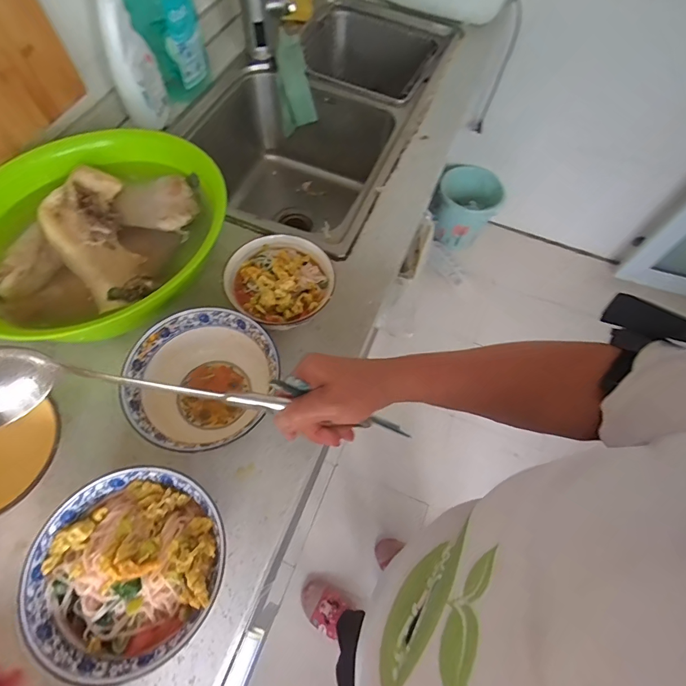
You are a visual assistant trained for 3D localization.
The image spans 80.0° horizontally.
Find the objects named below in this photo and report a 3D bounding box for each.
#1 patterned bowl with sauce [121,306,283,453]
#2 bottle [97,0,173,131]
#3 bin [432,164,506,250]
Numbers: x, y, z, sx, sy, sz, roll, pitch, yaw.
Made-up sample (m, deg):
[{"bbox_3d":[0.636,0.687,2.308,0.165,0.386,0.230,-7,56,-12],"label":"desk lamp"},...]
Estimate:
[{"bbox_3d":[-0.172,0.049,0.504,0.152,0.084,0.169,28,64,11],"label":"patterned bowl with sauce"},{"bbox_3d":[-0.343,-0.473,0.654,0.059,0.233,0.073,0,63,-4],"label":"bottle"},{"bbox_3d":[0.444,-0.495,1.500,0.223,0.245,0.174,27,64,10],"label":"bin"}]

